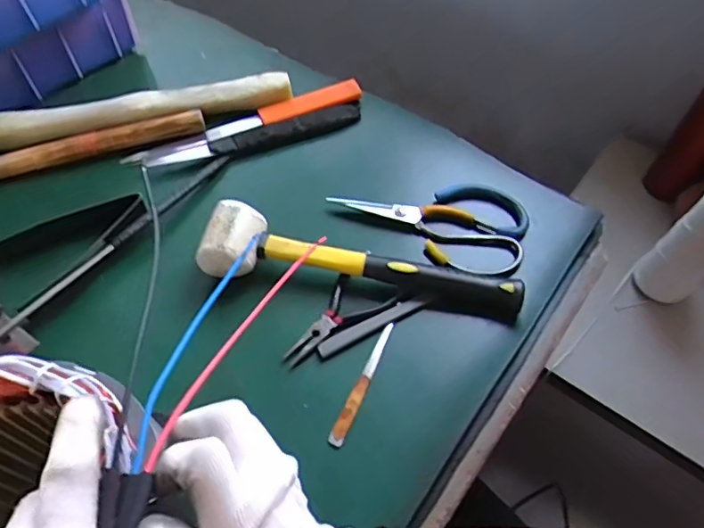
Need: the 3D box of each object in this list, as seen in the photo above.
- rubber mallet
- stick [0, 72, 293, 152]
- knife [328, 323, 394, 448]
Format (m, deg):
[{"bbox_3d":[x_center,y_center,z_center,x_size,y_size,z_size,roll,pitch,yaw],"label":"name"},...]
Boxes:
[{"bbox_3d":[0.010,-0.004,0.486,0.276,0.051,0.062,5,57,3],"label":"rubber mallet"},{"bbox_3d":[-0.229,-0.166,0.600,0.321,0.029,0.040,-13,58,-9],"label":"stick"},{"bbox_3d":[0.009,0.094,0.447,0.012,0.004,0.113,21,59,12],"label":"knife"}]

